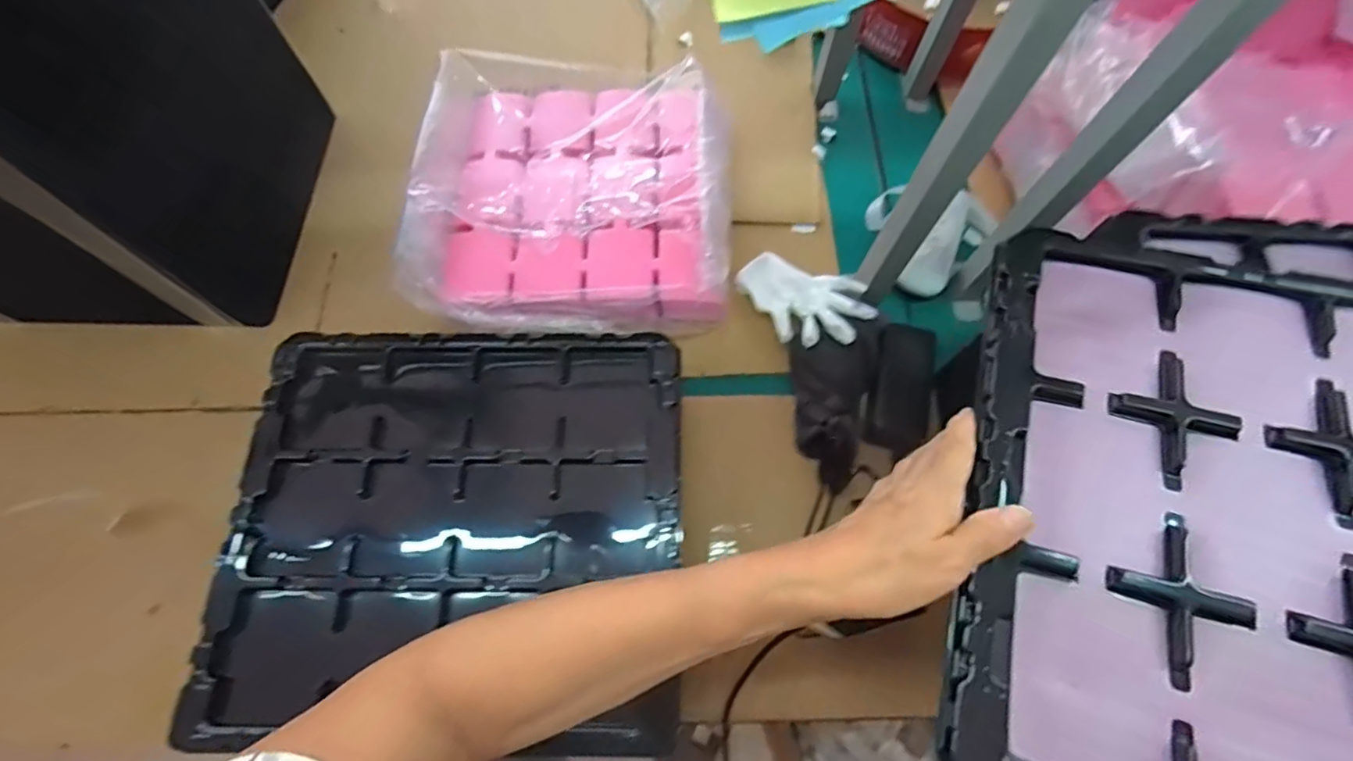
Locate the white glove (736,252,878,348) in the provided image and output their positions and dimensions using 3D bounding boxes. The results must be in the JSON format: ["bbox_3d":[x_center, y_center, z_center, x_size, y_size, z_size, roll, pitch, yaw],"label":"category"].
[{"bbox_3d":[0.136,-0.089,0.647,0.158,0.013,0.095,24,67,29],"label":"white glove"}]

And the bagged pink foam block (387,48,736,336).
[{"bbox_3d":[-0.111,-0.216,0.667,0.330,0.130,0.314,0,71,2],"label":"bagged pink foam block"}]

